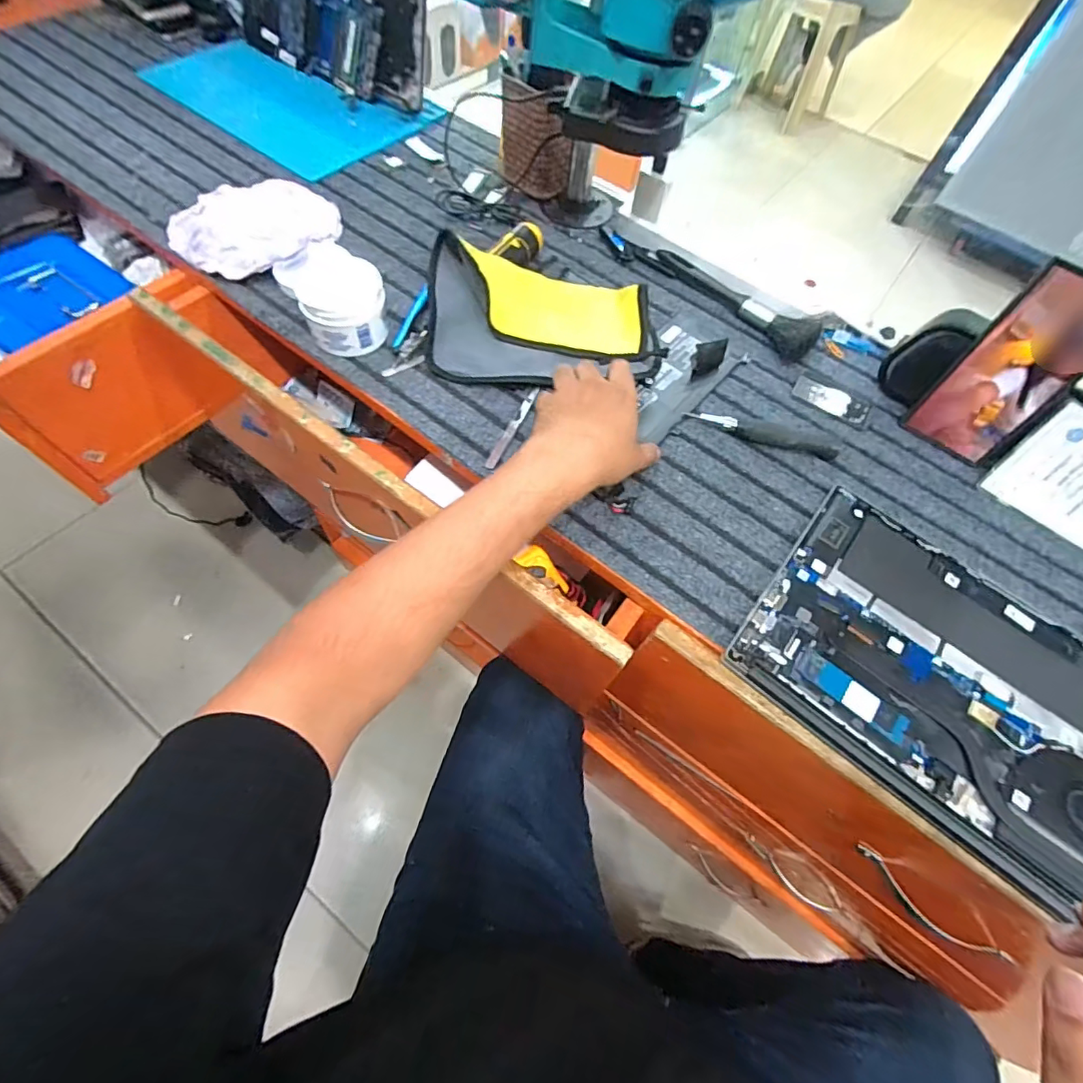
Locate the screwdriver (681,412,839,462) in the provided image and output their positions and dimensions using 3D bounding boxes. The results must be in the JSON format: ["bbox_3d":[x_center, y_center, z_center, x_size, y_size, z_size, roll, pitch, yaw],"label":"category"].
[{"bbox_3d":[0.210,-0.105,0.501,0.141,0.018,0.017,17,61,3],"label":"screwdriver"}]

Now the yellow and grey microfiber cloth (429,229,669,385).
[{"bbox_3d":[0.005,-0.220,0.525,0.236,0.040,0.141,6,78,-8],"label":"yellow and grey microfiber cloth"}]

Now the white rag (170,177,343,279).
[{"bbox_3d":[-0.315,-0.350,0.576,0.155,0.029,0.170,38,64,14],"label":"white rag"}]

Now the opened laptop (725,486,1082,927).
[{"bbox_3d":[0.325,0.110,0.389,0.316,0.022,0.213,38,64,14],"label":"opened laptop"}]

